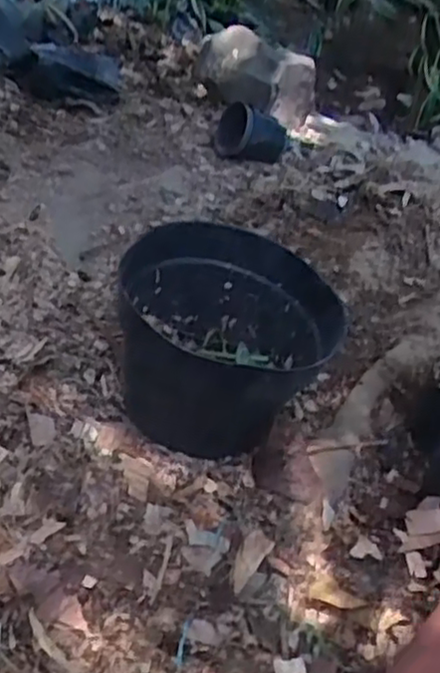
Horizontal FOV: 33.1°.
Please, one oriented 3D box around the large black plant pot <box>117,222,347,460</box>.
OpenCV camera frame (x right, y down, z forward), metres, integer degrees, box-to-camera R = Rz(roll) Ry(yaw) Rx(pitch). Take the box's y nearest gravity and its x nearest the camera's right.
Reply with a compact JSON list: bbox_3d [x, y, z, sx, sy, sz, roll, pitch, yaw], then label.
[{"bbox_3d":[0.007,0.008,0.757,0.203,0.174,0.205,4,47,-4],"label":"large black plant pot"}]

